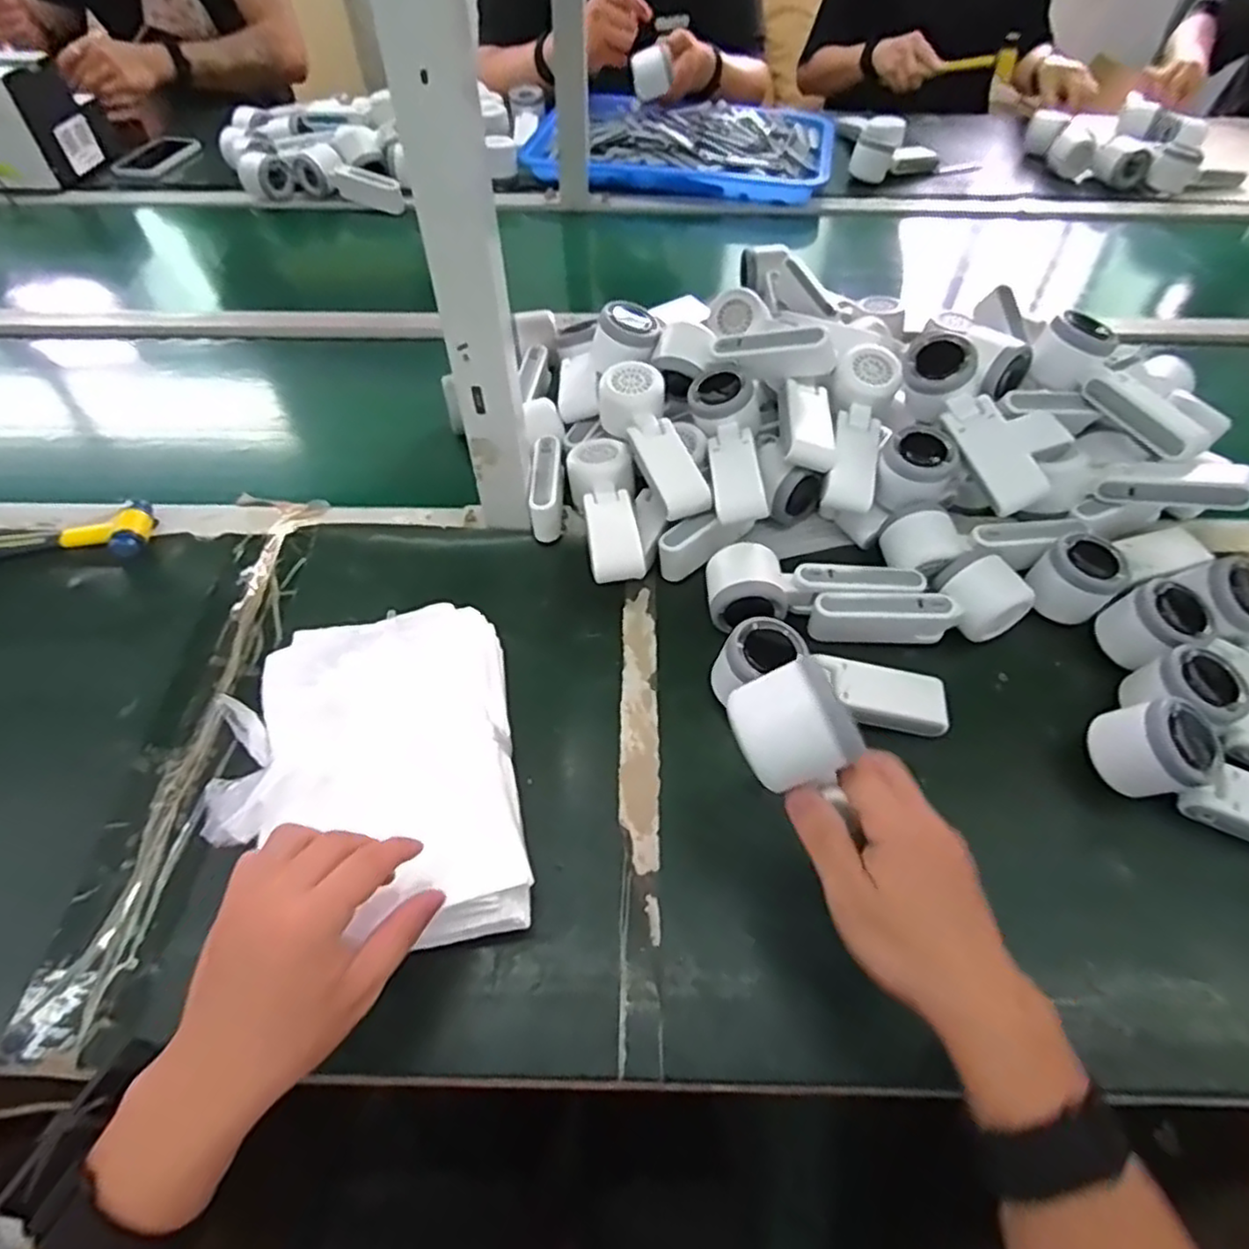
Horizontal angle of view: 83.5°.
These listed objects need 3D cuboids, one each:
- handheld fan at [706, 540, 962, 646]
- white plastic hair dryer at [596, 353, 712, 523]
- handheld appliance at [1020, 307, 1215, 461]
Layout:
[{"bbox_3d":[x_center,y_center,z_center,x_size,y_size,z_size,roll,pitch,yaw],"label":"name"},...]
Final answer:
[{"bbox_3d":[0.158,-0.023,0.550,0.183,0.052,0.060,0,56,1],"label":"handheld fan"},{"bbox_3d":[0.023,-0.159,0.597,0.059,0.042,0.160,-12,54,-9],"label":"white plastic hair dryer"},{"bbox_3d":[0.421,-0.203,0.598,0.046,0.045,0.166,-27,58,-19],"label":"handheld appliance"}]

